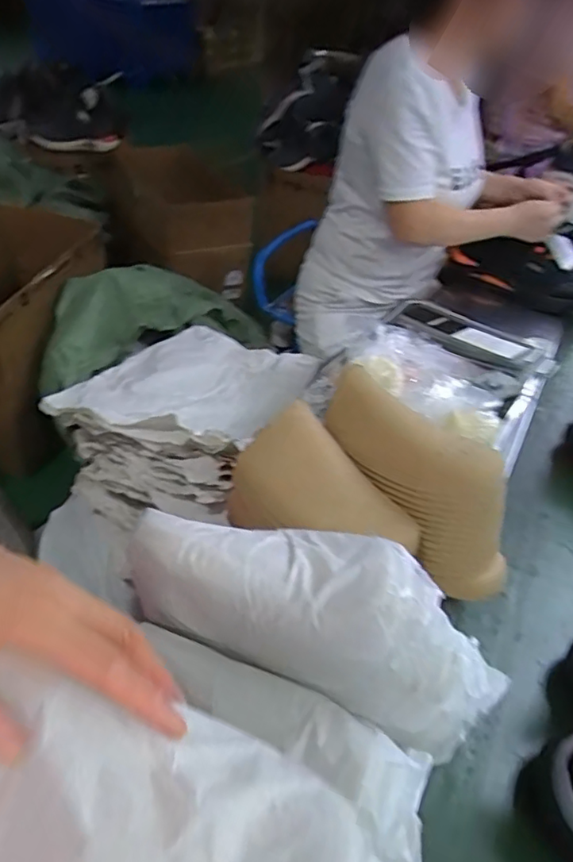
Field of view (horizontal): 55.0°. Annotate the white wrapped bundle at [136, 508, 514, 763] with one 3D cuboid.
[{"bbox_3d":[0.026,0.128,0.398,0.280,0.135,0.085,22,42,3],"label":"white wrapped bundle"}]

